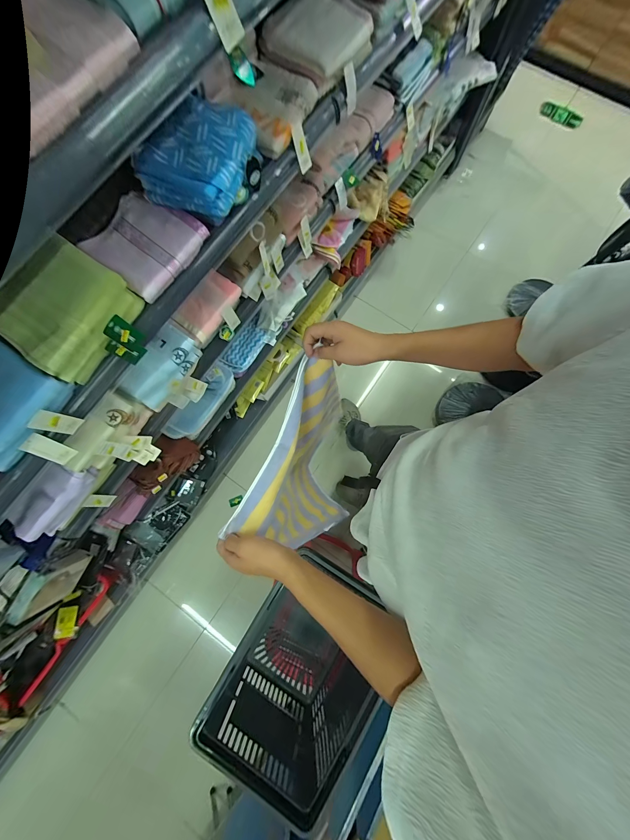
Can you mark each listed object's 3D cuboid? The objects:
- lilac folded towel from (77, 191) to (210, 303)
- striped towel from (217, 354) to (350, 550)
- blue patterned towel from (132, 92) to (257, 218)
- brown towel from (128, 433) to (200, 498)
[{"bbox_3d":[-0.327,-0.345,0.533,0.170,0.034,0.178,35,82,7],"label":"lilac folded towel"},{"bbox_3d":[-0.002,0.084,0.578,0.176,0.273,0.309,17,80,4],"label":"striped towel"},{"bbox_3d":[-0.213,-0.496,0.520,0.152,0.068,0.200,21,80,5],"label":"blue patterned towel"},{"bbox_3d":[-0.515,0.160,0.968,0.102,0.155,0.215,24,81,6],"label":"brown towel"}]

